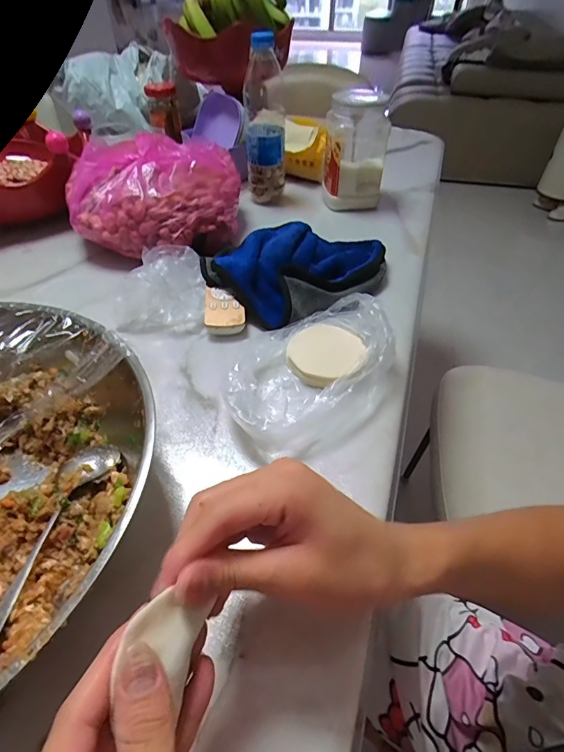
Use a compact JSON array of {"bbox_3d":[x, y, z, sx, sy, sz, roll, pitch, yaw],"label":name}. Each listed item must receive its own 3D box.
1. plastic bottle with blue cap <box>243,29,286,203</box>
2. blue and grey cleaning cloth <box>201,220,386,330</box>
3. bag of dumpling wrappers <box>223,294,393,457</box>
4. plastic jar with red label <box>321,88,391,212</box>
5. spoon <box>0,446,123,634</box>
[{"bbox_3d":[-0.026,-0.386,0.639,0.062,0.209,0.064,-2,46,-2],"label":"plastic bottle with blue cap"},{"bbox_3d":[0.022,-0.150,0.536,0.228,0.044,0.176,-33,54,-27],"label":"blue and grey cleaning cloth"},{"bbox_3d":[0.029,-0.007,0.404,0.181,0.053,0.134,-24,51,-21],"label":"bag of dumpling wrappers"},{"bbox_3d":[0.117,-0.353,0.660,0.093,0.162,0.084,5,46,5],"label":"plastic jar with red label"},{"bbox_3d":[-0.168,0.115,0.281,0.034,0.015,0.171,11,47,11],"label":"spoon"}]

